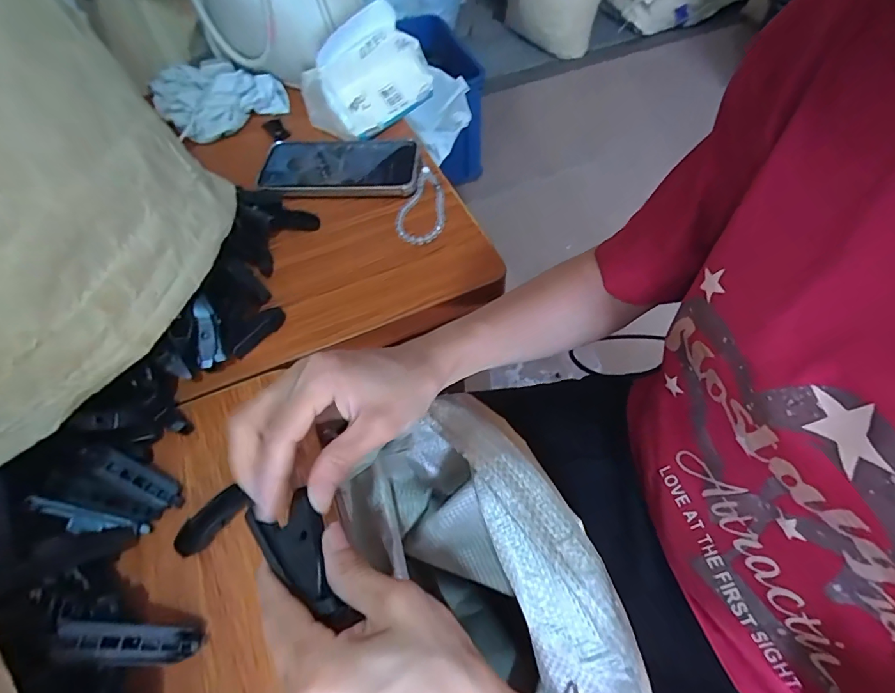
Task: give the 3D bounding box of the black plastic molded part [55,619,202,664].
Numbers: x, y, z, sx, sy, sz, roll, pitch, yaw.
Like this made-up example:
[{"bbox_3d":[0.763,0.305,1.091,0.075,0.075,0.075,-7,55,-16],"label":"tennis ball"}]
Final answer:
[{"bbox_3d":[-0.169,0.159,0.246,0.068,0.007,0.018,24,52,-28],"label":"black plastic molded part"}]

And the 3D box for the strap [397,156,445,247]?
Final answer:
[{"bbox_3d":[-0.025,-0.152,0.474,0.047,0.011,0.122,1,57,4],"label":"strap"}]

